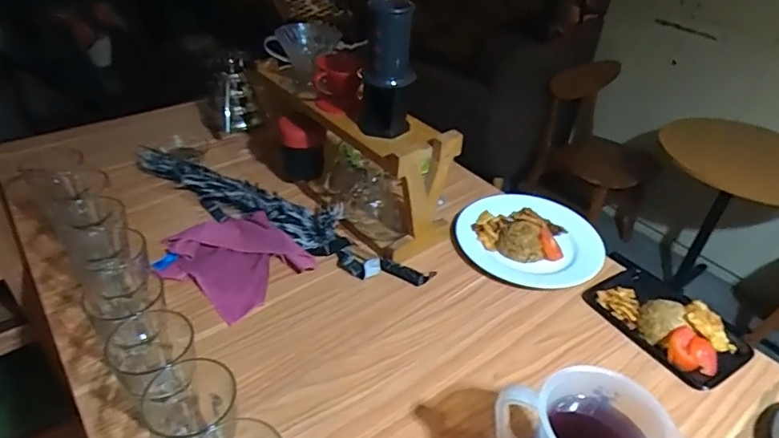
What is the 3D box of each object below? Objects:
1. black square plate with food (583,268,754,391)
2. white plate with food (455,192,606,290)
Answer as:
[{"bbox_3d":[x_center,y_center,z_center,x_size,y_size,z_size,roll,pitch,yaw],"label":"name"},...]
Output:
[{"bbox_3d":[0.423,0.137,0.760,0.147,0.052,0.210,-19,43,-28],"label":"black square plate with food"},{"bbox_3d":[0.247,0.028,0.898,0.252,0.050,0.220,18,39,18],"label":"white plate with food"}]

